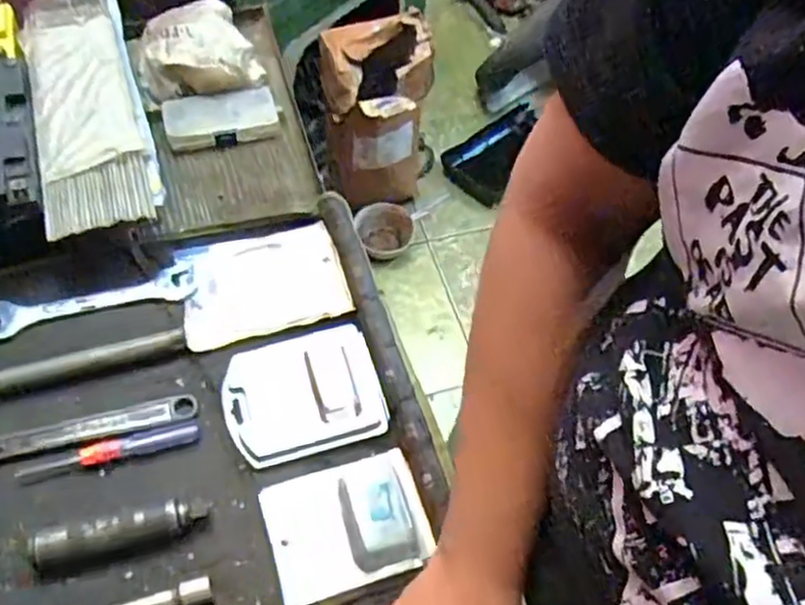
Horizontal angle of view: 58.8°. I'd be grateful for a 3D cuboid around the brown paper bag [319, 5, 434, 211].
[{"bbox_3d":[-0.062,-0.393,1.606,0.232,0.429,0.178,-5,57,-8],"label":"brown paper bag"}]

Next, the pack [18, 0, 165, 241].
[{"bbox_3d":[-0.343,-0.225,0.778,0.111,0.034,0.373,-14,59,-13],"label":"pack"}]

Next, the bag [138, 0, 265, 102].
[{"bbox_3d":[-0.253,-0.319,0.873,0.147,0.046,0.141,-8,58,-9],"label":"bag"}]

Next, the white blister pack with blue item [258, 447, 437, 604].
[{"bbox_3d":[-0.047,0.185,0.604,0.129,0.025,0.103,-14,59,-13],"label":"white blister pack with blue item"}]

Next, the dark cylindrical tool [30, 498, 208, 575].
[{"bbox_3d":[-0.230,0.187,0.580,0.132,0.033,0.029,-13,59,-13],"label":"dark cylindrical tool"}]

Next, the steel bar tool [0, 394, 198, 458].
[{"bbox_3d":[-0.273,0.110,0.640,0.172,0.011,0.026,-13,59,-13],"label":"steel bar tool"}]

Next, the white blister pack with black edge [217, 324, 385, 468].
[{"bbox_3d":[-0.094,0.083,0.663,0.139,0.023,0.116,-12,59,-12],"label":"white blister pack with black edge"}]

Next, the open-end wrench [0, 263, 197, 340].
[{"bbox_3d":[-0.314,-0.004,0.715,0.203,0.013,0.041,-13,59,-12],"label":"open-end wrench"}]

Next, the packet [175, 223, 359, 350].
[{"bbox_3d":[-0.144,-0.020,0.736,0.161,0.013,0.125,-12,59,-12],"label":"packet"}]

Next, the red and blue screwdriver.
[{"bbox_3d":[-0.253,0.128,0.620,0.148,0.010,0.019,-11,58,-11],"label":"red and blue screwdriver"}]

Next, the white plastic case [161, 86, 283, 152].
[{"bbox_3d":[-0.215,-0.222,0.855,0.134,0.026,0.067,-16,59,-14],"label":"white plastic case"}]

